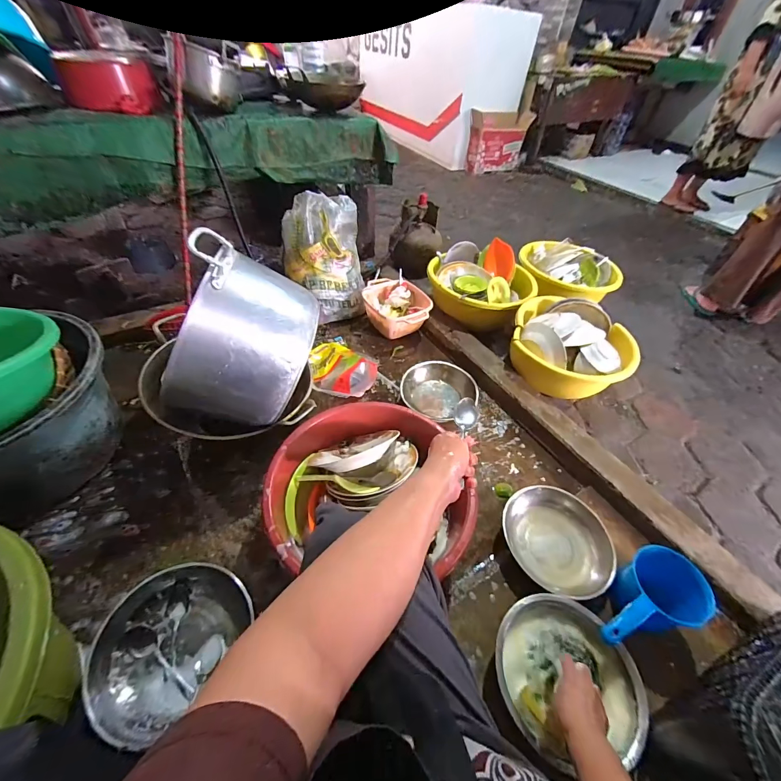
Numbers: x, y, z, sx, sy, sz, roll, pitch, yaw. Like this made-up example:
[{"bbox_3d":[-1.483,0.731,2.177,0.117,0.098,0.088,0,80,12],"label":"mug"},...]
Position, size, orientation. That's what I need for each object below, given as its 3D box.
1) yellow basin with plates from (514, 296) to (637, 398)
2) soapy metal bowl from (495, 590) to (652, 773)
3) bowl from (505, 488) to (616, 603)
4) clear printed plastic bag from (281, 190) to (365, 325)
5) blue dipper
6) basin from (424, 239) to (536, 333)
[{"bbox_3d":[0.605,-0.137,1.193,0.376,0.214,0.311,18,48,10],"label":"yellow basin with plates"},{"bbox_3d":[0.304,0.490,0.613,0.234,0.066,0.224,3,48,-3],"label":"soapy metal bowl"},{"bbox_3d":[0.379,0.334,0.790,0.224,0.065,0.235,3,48,-3],"label":"bowl"},{"bbox_3d":[-0.233,-0.451,1.247,0.262,0.409,0.169,-9,49,-14],"label":"clear printed plastic bag"},{"bbox_3d":[0.471,0.413,0.680,0.248,0.123,0.130,-12,49,-17],"label":"blue dipper"},{"bbox_3d":[0.354,-0.412,1.370,0.403,0.222,0.315,10,47,4],"label":"basin"}]

